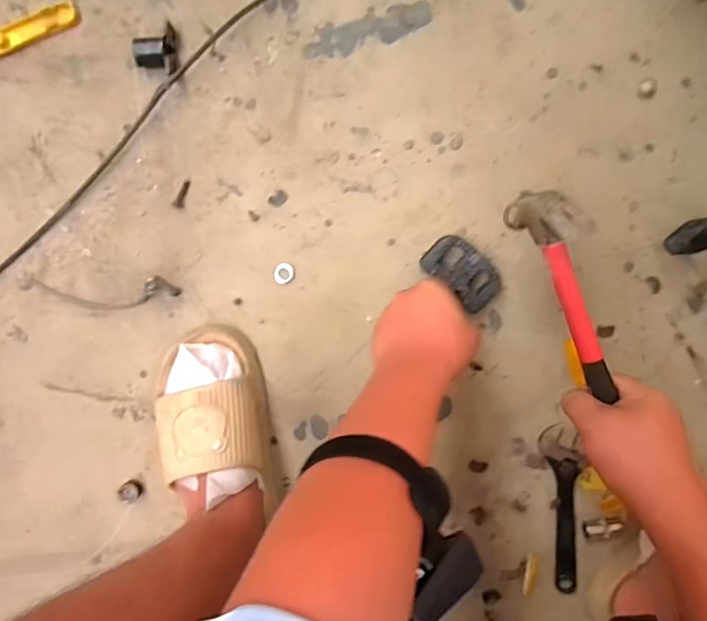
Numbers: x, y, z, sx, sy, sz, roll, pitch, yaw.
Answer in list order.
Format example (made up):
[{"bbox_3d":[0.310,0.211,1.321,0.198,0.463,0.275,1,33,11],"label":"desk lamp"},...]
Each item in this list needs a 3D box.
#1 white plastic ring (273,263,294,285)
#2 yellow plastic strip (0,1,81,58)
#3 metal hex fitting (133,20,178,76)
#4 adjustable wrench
[{"bbox_3d":[-0.081,-0.042,0.580,0.023,0.004,0.024,0,102,-2],"label":"white plastic ring"},{"bbox_3d":[-0.384,-0.312,0.572,0.150,0.010,0.025,-22,93,3],"label":"yellow plastic strip"},{"bbox_3d":[-0.221,-0.287,0.559,0.045,0.025,0.051,-6,93,2],"label":"metal hex fitting"},{"bbox_3d":[0.247,0.232,0.579,0.041,0.024,0.202,-9,93,2],"label":"adjustable wrench"}]

